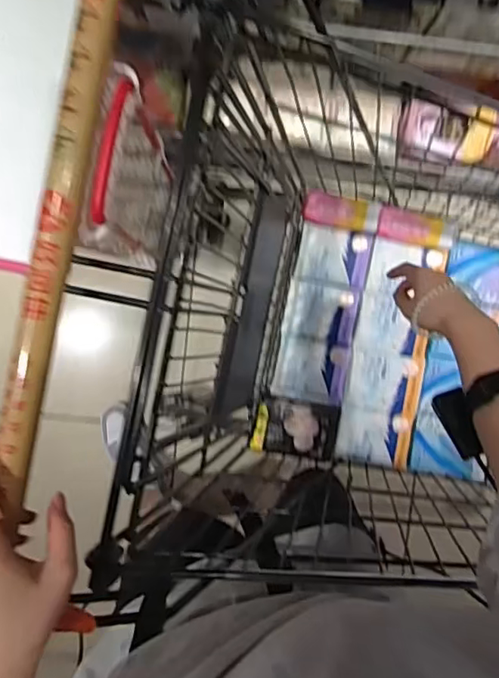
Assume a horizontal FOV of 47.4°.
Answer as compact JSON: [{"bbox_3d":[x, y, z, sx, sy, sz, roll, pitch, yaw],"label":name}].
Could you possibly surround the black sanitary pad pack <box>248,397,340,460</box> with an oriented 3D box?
[{"bbox_3d":[0.076,0.139,0.913,0.135,0.058,0.086,8,94,-2],"label":"black sanitary pad pack"}]

